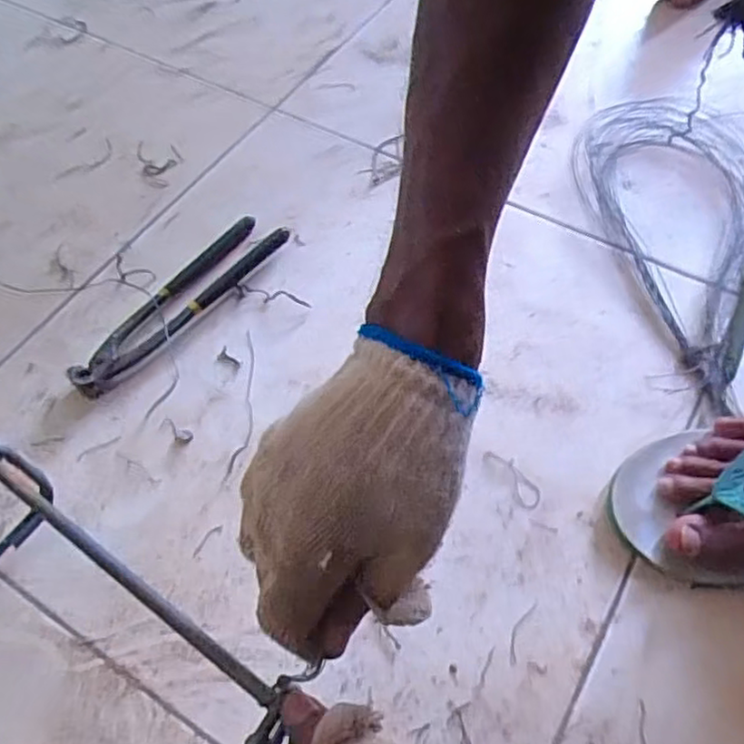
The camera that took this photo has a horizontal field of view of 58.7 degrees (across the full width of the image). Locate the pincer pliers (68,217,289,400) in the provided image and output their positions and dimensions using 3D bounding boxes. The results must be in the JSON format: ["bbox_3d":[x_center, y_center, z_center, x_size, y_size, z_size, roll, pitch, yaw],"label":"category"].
[{"bbox_3d":[-0.164,-0.064,0.564,0.046,0.015,0.222,34,64,19],"label":"pincer pliers"}]

